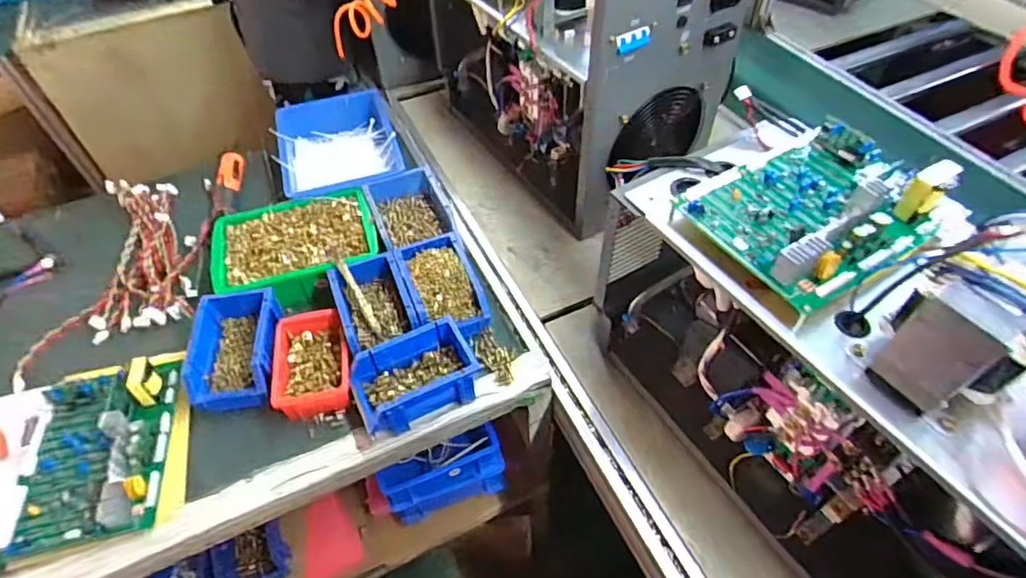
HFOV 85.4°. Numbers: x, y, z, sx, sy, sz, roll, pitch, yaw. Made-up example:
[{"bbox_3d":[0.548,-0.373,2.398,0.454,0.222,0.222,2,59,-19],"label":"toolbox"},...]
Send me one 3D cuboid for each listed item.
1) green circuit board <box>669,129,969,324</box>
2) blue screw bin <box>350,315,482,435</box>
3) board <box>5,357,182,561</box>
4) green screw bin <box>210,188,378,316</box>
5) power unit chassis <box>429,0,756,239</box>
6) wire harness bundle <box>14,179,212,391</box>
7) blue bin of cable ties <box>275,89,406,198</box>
[{"bbox_3d":[0.316,-0.094,0.560,0.248,0.056,0.197,-18,52,-13],"label":"green circuit board"},{"bbox_3d":[-0.133,0.112,0.751,0.165,0.055,0.117,-22,53,-16],"label":"blue screw bin"},{"bbox_3d":[-0.530,0.193,0.701,0.178,0.046,0.240,-10,51,-6],"label":"board"},{"bbox_3d":[-0.350,-0.060,0.918,0.249,0.072,0.192,-15,52,-11],"label":"green screw bin"},{"bbox_3d":[0.097,-0.442,1.022,0.287,0.445,0.540,-24,54,-17],"label":"power unit chassis"},{"bbox_3d":[-0.639,-0.047,0.935,0.226,0.030,0.424,-8,51,-5],"label":"wire harness bundle"},{"bbox_3d":[-0.337,-0.277,1.076,0.212,0.066,0.308,-17,52,-12],"label":"blue bin of cable ties"}]

